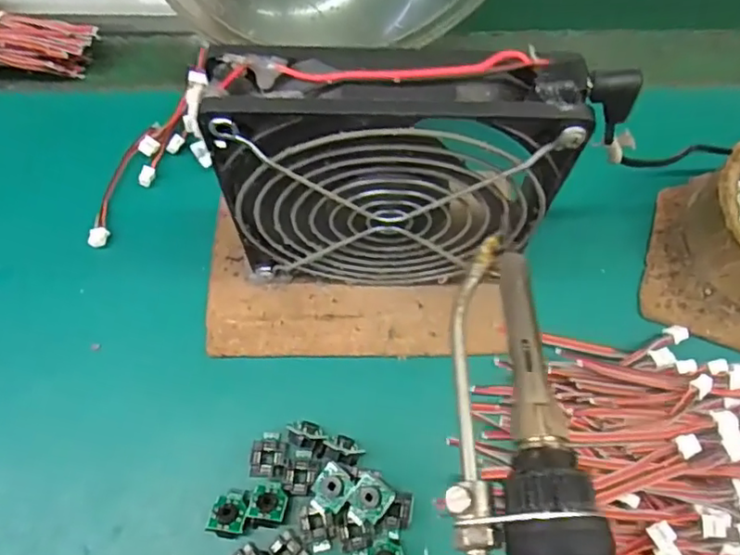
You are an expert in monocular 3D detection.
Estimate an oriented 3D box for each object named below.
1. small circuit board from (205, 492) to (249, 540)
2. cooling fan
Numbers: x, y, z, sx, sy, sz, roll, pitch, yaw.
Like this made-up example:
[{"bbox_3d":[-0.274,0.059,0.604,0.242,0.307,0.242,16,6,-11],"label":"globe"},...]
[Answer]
[{"bbox_3d":[-0.056,0.094,0.236,0.014,0.005,0.016,11,68,4],"label":"small circuit board"},{"bbox_3d":[0.006,-0.031,0.230,0.113,0.125,0.032,5,67,1],"label":"cooling fan"}]

